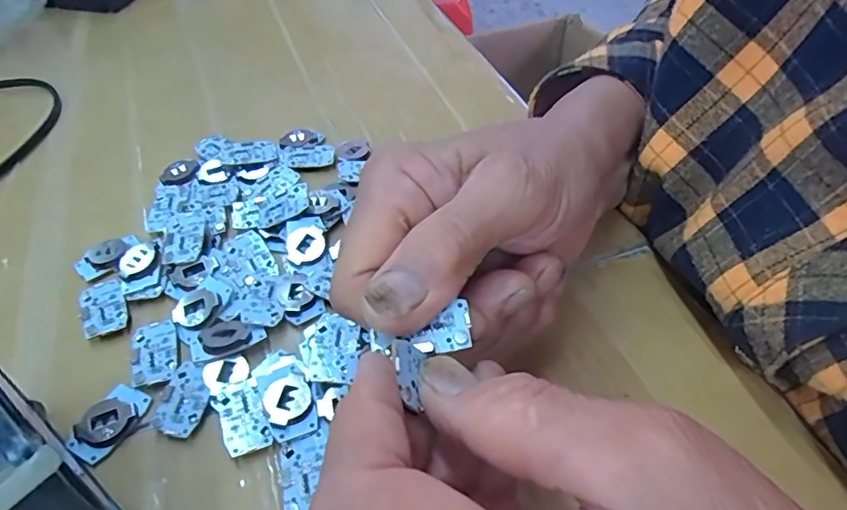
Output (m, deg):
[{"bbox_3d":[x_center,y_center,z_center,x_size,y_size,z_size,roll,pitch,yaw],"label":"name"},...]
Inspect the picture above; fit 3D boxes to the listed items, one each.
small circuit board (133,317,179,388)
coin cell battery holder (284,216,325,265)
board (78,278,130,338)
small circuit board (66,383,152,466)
[{"bbox_3d":[-0.111,0.039,0.229,0.018,0.004,0.028,-15,49,-12],"label":"small circuit board"},{"bbox_3d":[-0.056,-0.008,0.262,0.018,0.004,0.023,-8,63,-11],"label":"coin cell battery holder"},{"bbox_3d":[-0.142,0.023,0.247,0.018,0.004,0.030,-23,51,-18],"label":"board"},{"bbox_3d":[-0.120,0.064,0.213,0.017,0.005,0.029,19,51,18],"label":"small circuit board"}]

